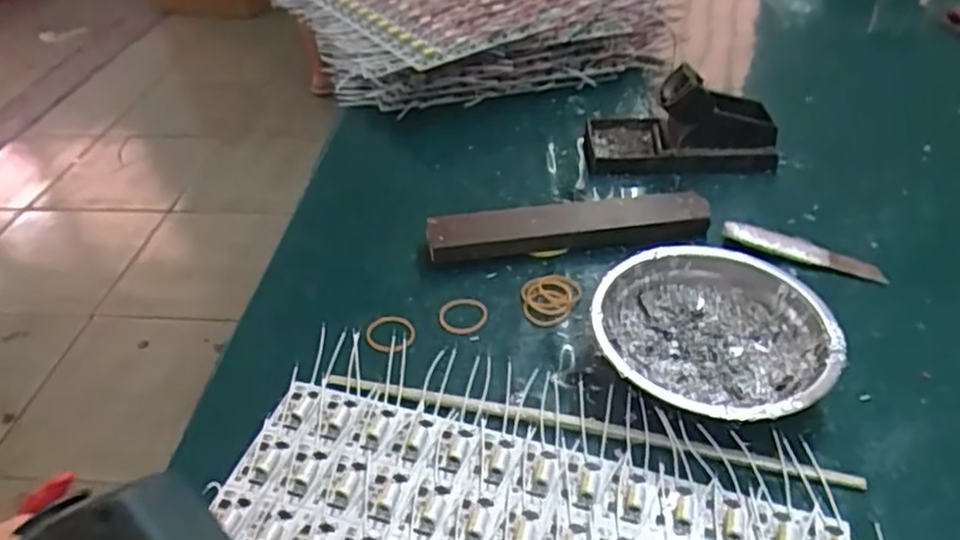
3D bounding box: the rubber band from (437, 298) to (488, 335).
[{"bbox_3d":[-0.011,0.028,0.435,0.031,0.004,0.031,-1,41,1],"label":"rubber band"}]

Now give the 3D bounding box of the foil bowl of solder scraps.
[{"bbox_3d":[0.126,0.041,0.380,0.123,0.041,0.117,-1,41,1],"label":"foil bowl of solder scraps"}]

